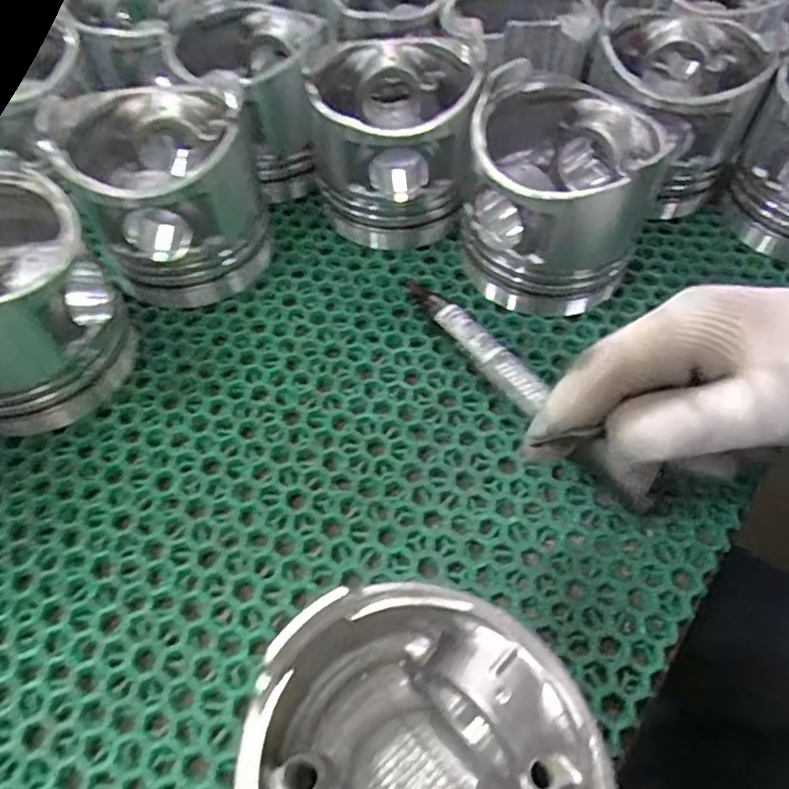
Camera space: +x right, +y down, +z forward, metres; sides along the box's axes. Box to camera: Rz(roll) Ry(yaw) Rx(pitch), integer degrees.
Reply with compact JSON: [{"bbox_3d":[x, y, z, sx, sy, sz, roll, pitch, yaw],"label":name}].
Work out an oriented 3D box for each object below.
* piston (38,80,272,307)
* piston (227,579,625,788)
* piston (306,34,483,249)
[{"bbox_3d":[-0.116,-0.106,0.331,0.091,0.084,0.096,-16,56,-9],"label":"piston"},{"bbox_3d":[0.008,0.111,0.183,0.090,0.082,0.086,-1,55,1],"label":"piston"},{"bbox_3d":[0.001,-0.139,0.348,0.083,0.085,0.082,7,56,7],"label":"piston"}]

